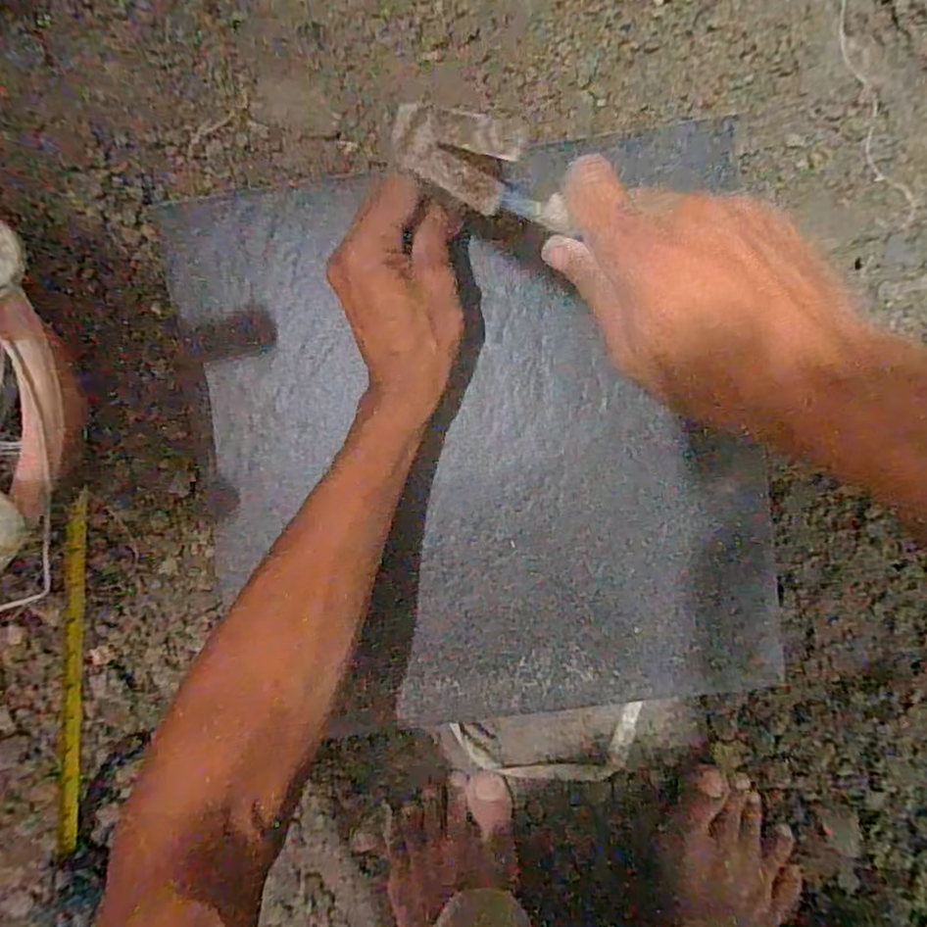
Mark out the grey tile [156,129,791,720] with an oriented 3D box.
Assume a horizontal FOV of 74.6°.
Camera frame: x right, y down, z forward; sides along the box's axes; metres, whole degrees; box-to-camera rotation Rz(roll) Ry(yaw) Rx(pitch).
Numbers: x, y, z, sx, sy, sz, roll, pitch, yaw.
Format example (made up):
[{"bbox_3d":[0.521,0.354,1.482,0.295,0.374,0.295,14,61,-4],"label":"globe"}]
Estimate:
[{"bbox_3d":[0.012,-0.008,0.432,0.389,0.014,0.393,-8,96,1],"label":"grey tile"}]

